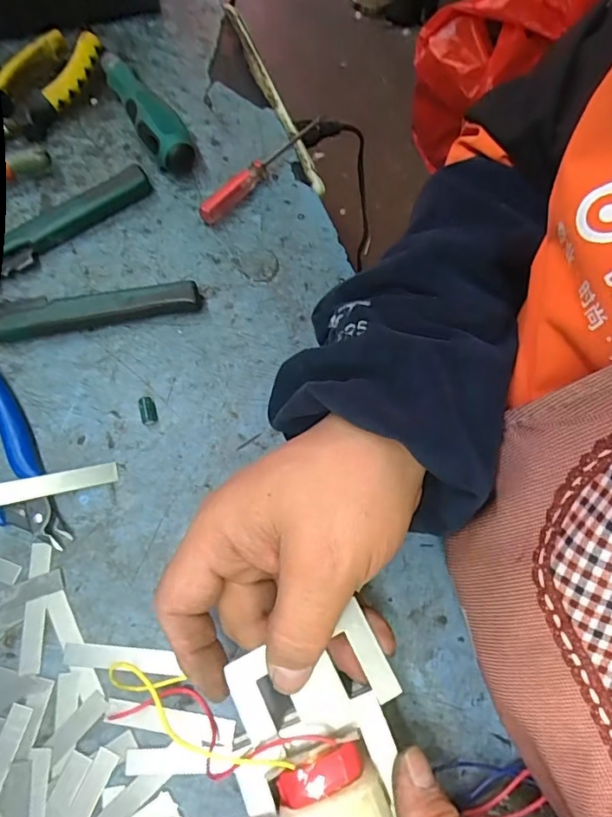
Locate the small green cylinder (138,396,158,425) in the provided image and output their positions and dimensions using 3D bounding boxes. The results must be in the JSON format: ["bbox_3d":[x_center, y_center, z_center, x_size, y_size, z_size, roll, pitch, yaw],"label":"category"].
[{"bbox_3d":[-0.095,0.001,0.313,0.009,0.006,0.017,-20,73,-6],"label":"small green cylinder"}]

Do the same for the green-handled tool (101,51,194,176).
[{"bbox_3d":[-0.114,-0.212,0.366,0.028,0.031,0.116,-28,74,-9],"label":"green-handled tool"}]

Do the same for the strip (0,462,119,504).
[{"bbox_3d":[-0.141,0.042,0.294,0.066,0.004,0.012,-10,71,-19],"label":"strip"}]

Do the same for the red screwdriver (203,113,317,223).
[{"bbox_3d":[-0.032,-0.171,0.360,0.019,0.014,0.119,37,75,12],"label":"red screwdriver"}]

